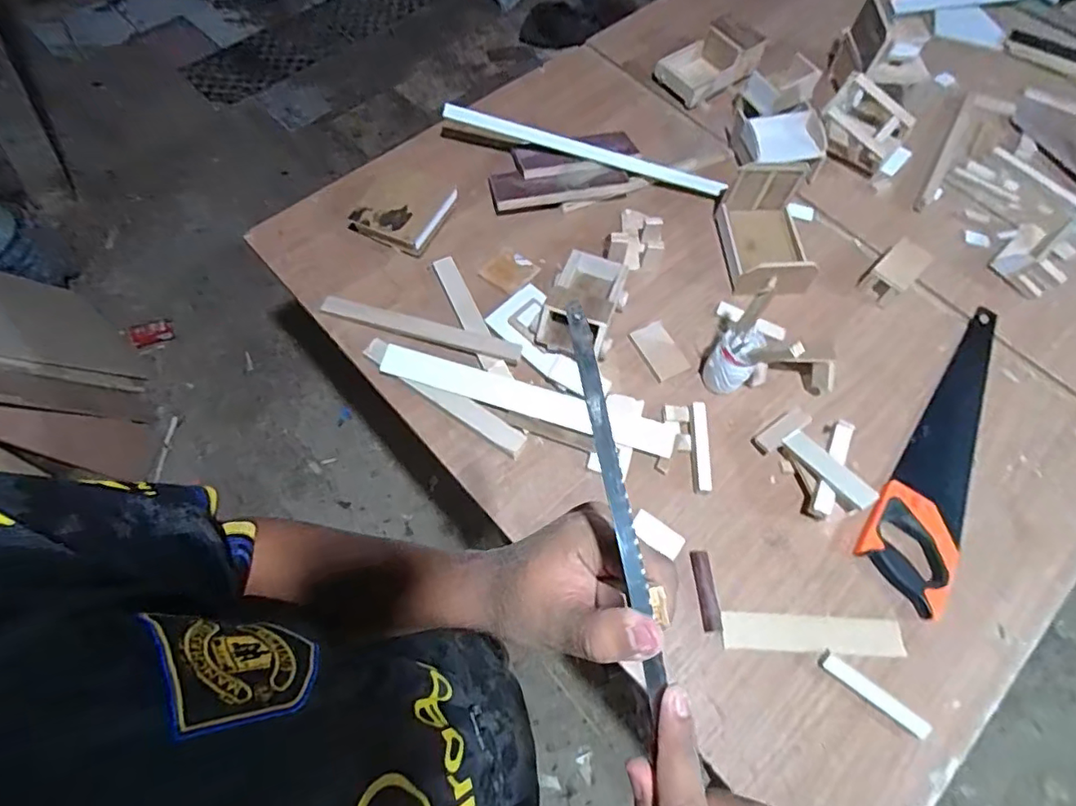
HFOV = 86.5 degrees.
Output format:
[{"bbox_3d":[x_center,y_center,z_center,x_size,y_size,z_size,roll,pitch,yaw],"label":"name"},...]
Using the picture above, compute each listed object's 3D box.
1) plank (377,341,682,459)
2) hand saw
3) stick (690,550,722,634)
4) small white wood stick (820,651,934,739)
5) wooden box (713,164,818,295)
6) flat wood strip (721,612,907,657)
[{"bbox_3d":[-0.017,-0.006,0.808,0.420,0.023,0.052,16,67,5],"label":"plank"},{"bbox_3d":[0.604,0.054,0.825,0.119,0.024,0.509,34,70,12],"label":"hand saw"},{"bbox_3d":[0.216,0.239,0.730,0.023,0.012,0.098,-3,67,-3],"label":"stick"},{"bbox_3d":[0.399,0.347,0.679,0.130,0.014,0.021,36,70,13],"label":"small white wood stick"},{"bbox_3d":[0.371,-0.275,0.912,0.122,0.092,0.175,-3,67,-3],"label":"wooden box"},{"bbox_3d":[0.342,0.290,0.717,0.221,0.011,0.043,3,67,-1],"label":"flat wood strip"}]

